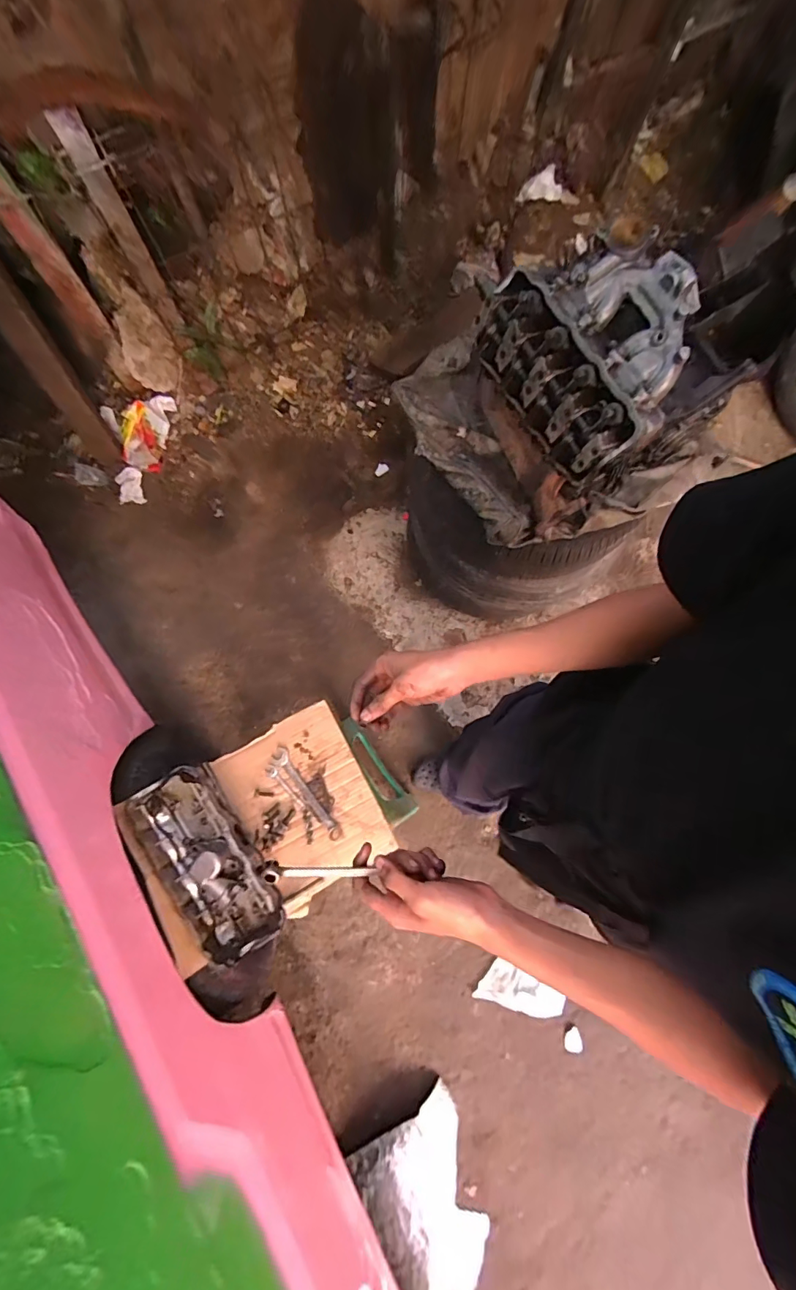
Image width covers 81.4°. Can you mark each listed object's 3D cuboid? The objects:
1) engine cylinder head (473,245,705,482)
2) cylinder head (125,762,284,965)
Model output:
[{"bbox_3d":[0.303,-0.457,0.728,0.239,0.156,0.316,-34,78,-8],"label":"engine cylinder head"},{"bbox_3d":[-0.333,0.376,0.812,0.158,0.106,0.326,-32,78,-7],"label":"cylinder head"}]

